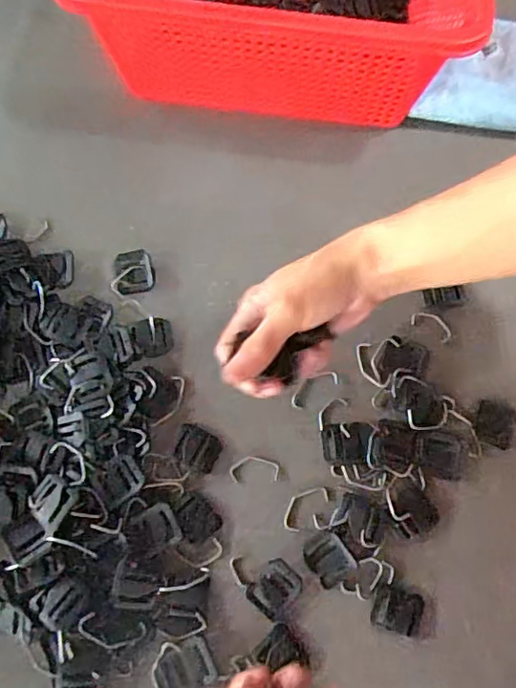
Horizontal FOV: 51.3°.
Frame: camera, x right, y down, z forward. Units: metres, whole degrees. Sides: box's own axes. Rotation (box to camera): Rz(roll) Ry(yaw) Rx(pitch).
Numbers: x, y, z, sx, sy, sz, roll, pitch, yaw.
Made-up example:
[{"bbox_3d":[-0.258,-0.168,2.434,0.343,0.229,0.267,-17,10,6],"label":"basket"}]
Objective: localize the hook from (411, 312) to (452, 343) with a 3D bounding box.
[{"bbox_3d":[0.140,-0.015,0.432,0.034,0.005,0.014,33,75,8],"label":"hook"}]

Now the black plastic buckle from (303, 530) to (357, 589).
[{"bbox_3d":[0.049,0.149,0.373,0.027,0.004,0.032,-36,78,-11],"label":"black plastic buckle"}]

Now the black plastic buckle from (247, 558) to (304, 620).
[{"bbox_3d":[0.011,0.168,0.370,0.035,0.004,0.027,-43,79,-13],"label":"black plastic buckle"}]

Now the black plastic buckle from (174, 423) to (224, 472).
[{"bbox_3d":[-0.045,0.077,0.396,0.033,0.004,0.029,25,74,6],"label":"black plastic buckle"}]

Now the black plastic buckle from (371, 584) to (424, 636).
[{"bbox_3d":[0.095,0.182,0.367,0.031,0.004,0.028,16,74,3],"label":"black plastic buckle"}]

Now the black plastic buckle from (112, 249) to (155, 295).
[{"bbox_3d":[-0.101,-0.059,0.434,0.031,0.004,0.037,-11,74,-5],"label":"black plastic buckle"}]

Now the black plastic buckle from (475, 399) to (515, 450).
[{"bbox_3d":[0.184,0.061,0.417,0.028,0.004,0.036,15,74,3],"label":"black plastic buckle"}]

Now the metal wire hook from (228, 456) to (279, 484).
[{"bbox_3d":[-0.003,0.091,0.394,0.036,0.004,0.018,-4,74,-3],"label":"metal wire hook"}]

